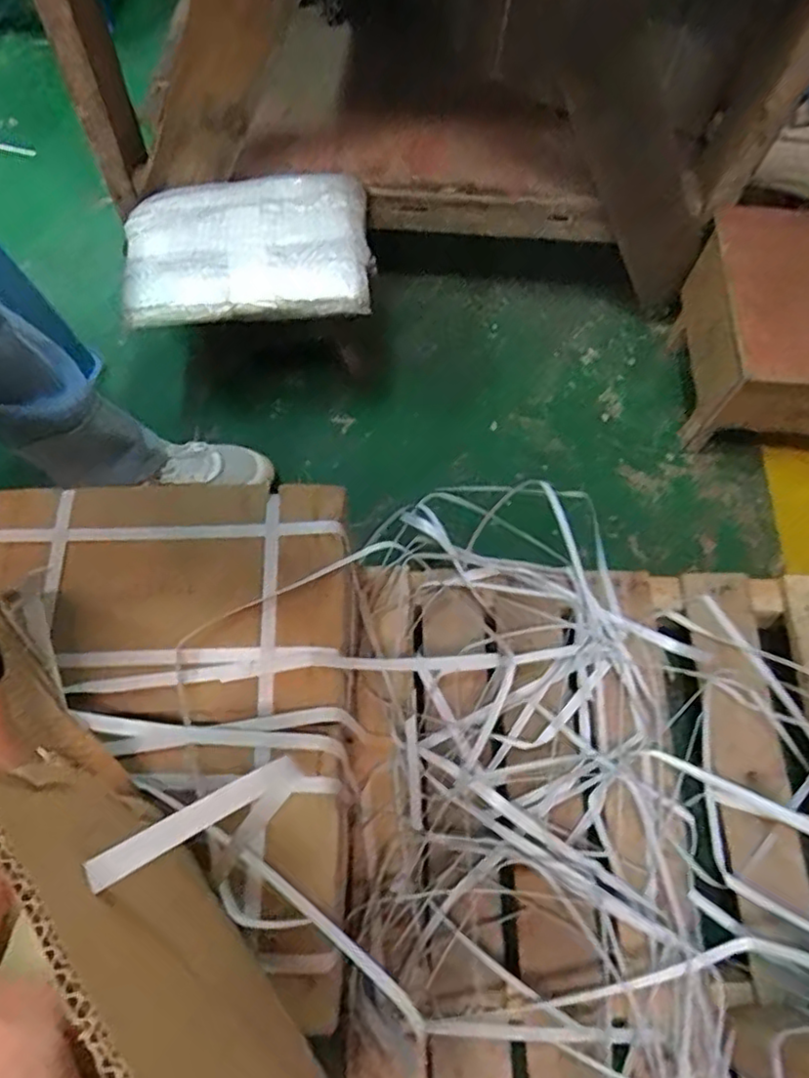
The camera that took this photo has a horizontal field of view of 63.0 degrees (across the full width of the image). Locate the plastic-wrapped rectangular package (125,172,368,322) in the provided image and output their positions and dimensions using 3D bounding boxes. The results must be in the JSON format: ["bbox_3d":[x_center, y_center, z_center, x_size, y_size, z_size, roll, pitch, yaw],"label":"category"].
[{"bbox_3d":[-0.202,-0.379,0.841,0.310,0.045,0.218,-7,66,-4],"label":"plastic-wrapped rectangular package"}]

